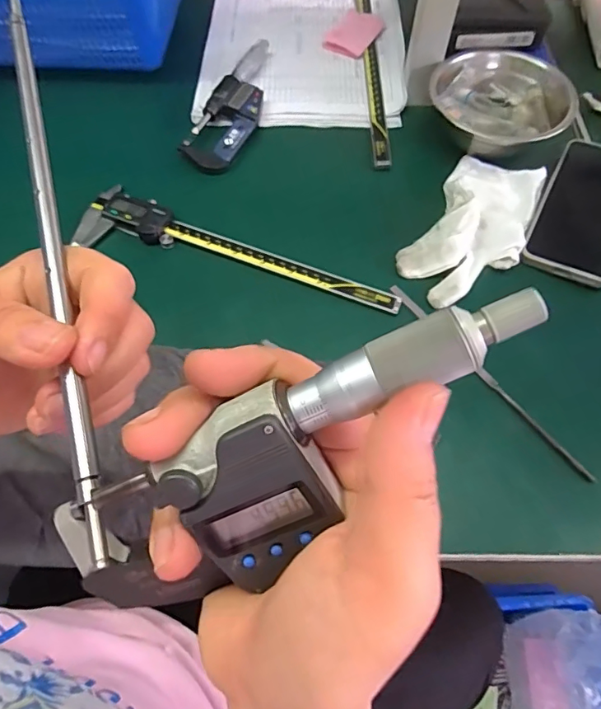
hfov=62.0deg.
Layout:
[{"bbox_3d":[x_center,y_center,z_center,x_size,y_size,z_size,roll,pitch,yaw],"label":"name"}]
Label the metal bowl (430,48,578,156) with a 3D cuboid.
[{"bbox_3d":[0.191,-0.240,0.479,0.124,0.047,0.124,0,63,0],"label":"metal bowl"}]

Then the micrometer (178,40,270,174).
[{"bbox_3d":[-0.065,-0.256,0.513,0.054,0.023,0.178,18,64,9],"label":"micrometer"}]

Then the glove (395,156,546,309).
[{"bbox_3d":[0.154,-0.116,0.432,0.083,0.028,0.172,31,67,15],"label":"glove"}]

